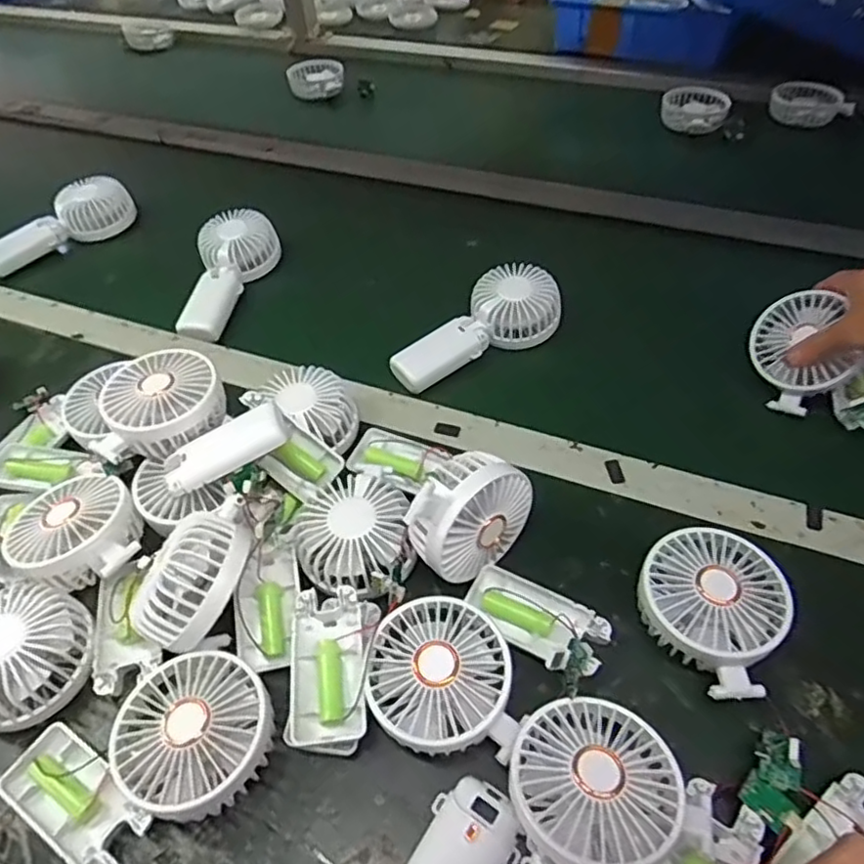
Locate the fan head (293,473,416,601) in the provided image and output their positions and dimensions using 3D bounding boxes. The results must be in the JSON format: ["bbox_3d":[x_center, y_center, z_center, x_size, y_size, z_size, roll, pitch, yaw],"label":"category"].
[{"bbox_3d":[-0.052,0.067,0.444,0.080,0.026,0.085,-2,50,3],"label":"fan head"}]

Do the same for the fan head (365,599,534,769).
[{"bbox_3d":[0.004,0.146,0.380,0.083,0.032,0.088,-12,50,-5],"label":"fan head"}]

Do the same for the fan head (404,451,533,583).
[{"bbox_3d":[0.027,0.056,0.427,0.045,0.086,0.086,35,61,29],"label":"fan head"}]

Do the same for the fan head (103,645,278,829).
[{"bbox_3d":[-0.138,0.175,0.372,0.082,0.032,0.082,-2,50,3],"label":"fan head"}]

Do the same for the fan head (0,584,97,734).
[{"bbox_3d":[-0.267,0.146,0.415,0.086,0.052,0.083,-2,50,3],"label":"fan head"}]

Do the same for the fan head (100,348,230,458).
[{"bbox_3d":[-0.204,-0.025,0.487,0.081,0.030,0.081,-30,54,-19],"label":"fan head"}]

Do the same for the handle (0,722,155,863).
[{"bbox_3d":[-0.205,0.214,0.372,0.094,0.022,0.045,24,56,23],"label":"handle"}]

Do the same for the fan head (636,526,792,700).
[{"bbox_3d":[0.175,0.112,0.407,0.090,0.045,0.093,30,59,26],"label":"fan head"}]

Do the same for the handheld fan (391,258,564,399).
[{"bbox_3d":[0.042,-0.098,0.623,0.185,0.042,0.081,-33,54,-9],"label":"handheld fan"}]

